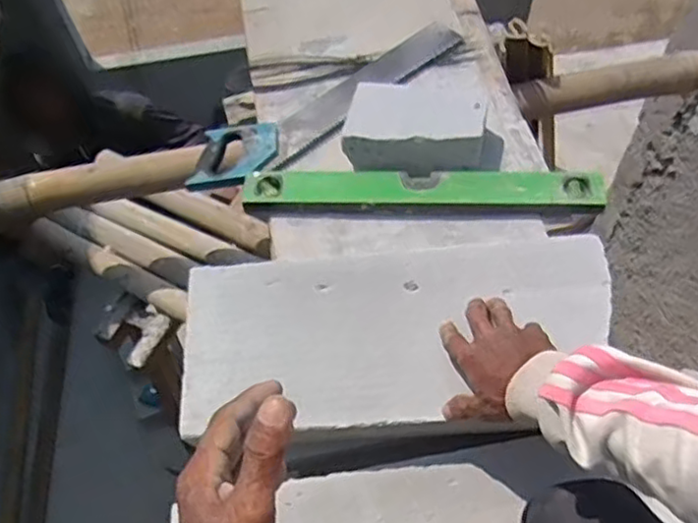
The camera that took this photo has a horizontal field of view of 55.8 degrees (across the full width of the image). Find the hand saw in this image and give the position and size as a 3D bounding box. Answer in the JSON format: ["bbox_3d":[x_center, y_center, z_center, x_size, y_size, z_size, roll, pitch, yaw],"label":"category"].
[{"bbox_3d":[-0.042,-0.271,1.101,0.526,0.028,0.145,-38,64,-19],"label":"hand saw"}]

